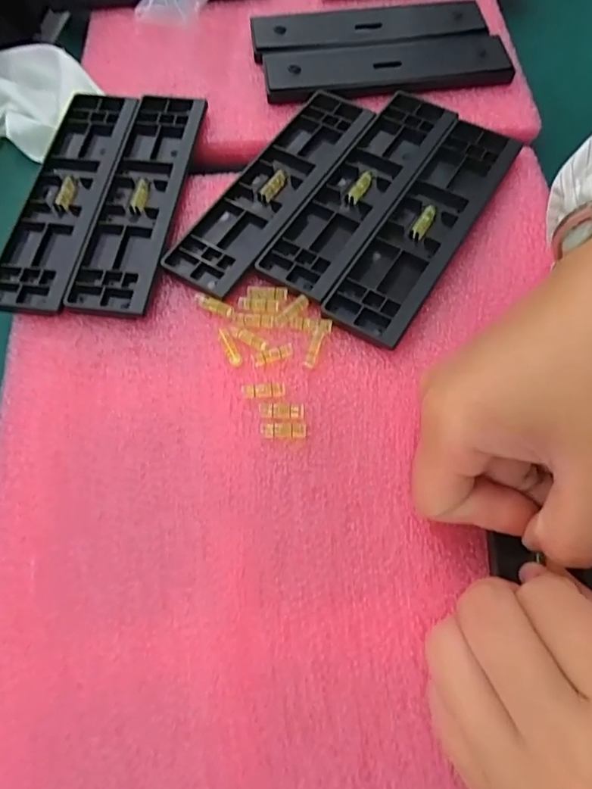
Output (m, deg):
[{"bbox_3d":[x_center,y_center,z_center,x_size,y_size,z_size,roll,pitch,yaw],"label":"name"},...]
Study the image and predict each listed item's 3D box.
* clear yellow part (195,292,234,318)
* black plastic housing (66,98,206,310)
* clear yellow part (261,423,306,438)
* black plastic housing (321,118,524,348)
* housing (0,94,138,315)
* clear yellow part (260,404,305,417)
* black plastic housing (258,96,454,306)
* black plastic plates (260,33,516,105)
[{"bbox_3d":[-0.042,-0.046,0.252,0.021,0.006,0.006,22,68,12],"label":"clear yellow part"},{"bbox_3d":[-0.089,-0.114,0.283,0.040,0.009,0.159,7,66,5],"label":"black plastic housing"},{"bbox_3d":[-0.006,0.016,0.225,0.020,0.004,0.007,1,65,3],"label":"clear yellow part"},{"bbox_3d":[0.073,-0.094,0.269,0.041,0.008,0.161,30,70,15],"label":"black plastic housing"},{"bbox_3d":[-0.133,-0.116,0.284,0.047,0.012,0.161,5,66,4],"label":"housing"},{"bbox_3d":[-0.007,0.007,0.228,0.021,0.004,0.007,-1,65,2],"label":"clear yellow part"},{"bbox_3d":[0.038,-0.118,0.279,0.044,0.005,0.157,30,70,15],"label":"black plastic housing"},{"bbox_3d":[0.059,-0.215,0.319,0.155,0.010,0.045,-5,65,0],"label":"black plastic plates"}]

